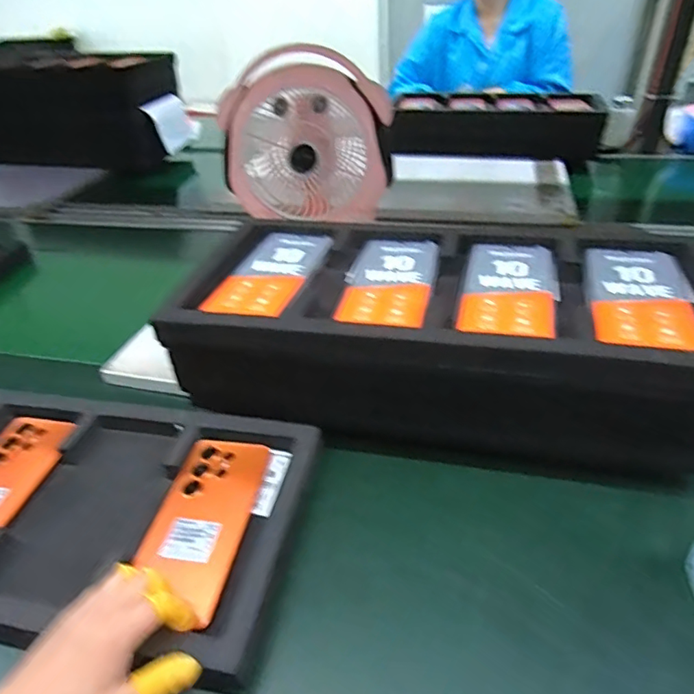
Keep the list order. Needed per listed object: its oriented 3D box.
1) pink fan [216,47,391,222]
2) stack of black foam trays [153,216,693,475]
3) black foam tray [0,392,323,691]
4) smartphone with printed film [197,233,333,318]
[{"bbox_3d":[-0.066,-0.307,0.780,0.221,0.227,0.137,-11,37,-9],"label":"pink fan"},{"bbox_3d":[0.093,-0.012,0.526,0.459,0.141,0.219,5,37,12],"label":"stack of black foam trays"},{"bbox_3d":[-0.277,0.136,0.478,0.483,0.031,0.226,6,38,13],"label":"black foam tray"},{"bbox_3d":[-0.077,-0.078,0.535,0.080,0.008,0.159,10,39,18],"label":"smartphone with printed film"}]

